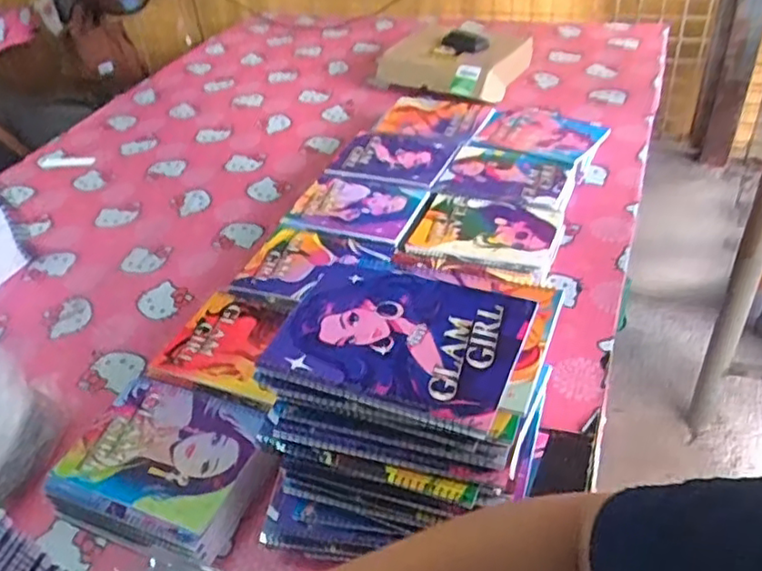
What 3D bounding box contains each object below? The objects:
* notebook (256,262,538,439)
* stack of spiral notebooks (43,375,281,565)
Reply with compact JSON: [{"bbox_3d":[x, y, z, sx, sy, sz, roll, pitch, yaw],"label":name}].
[{"bbox_3d":[0.016,0.038,0.543,0.193,0.010,0.149,13,43,22],"label":"notebook"},{"bbox_3d":[-0.226,0.192,0.700,0.208,0.040,0.166,12,43,21],"label":"stack of spiral notebooks"}]

